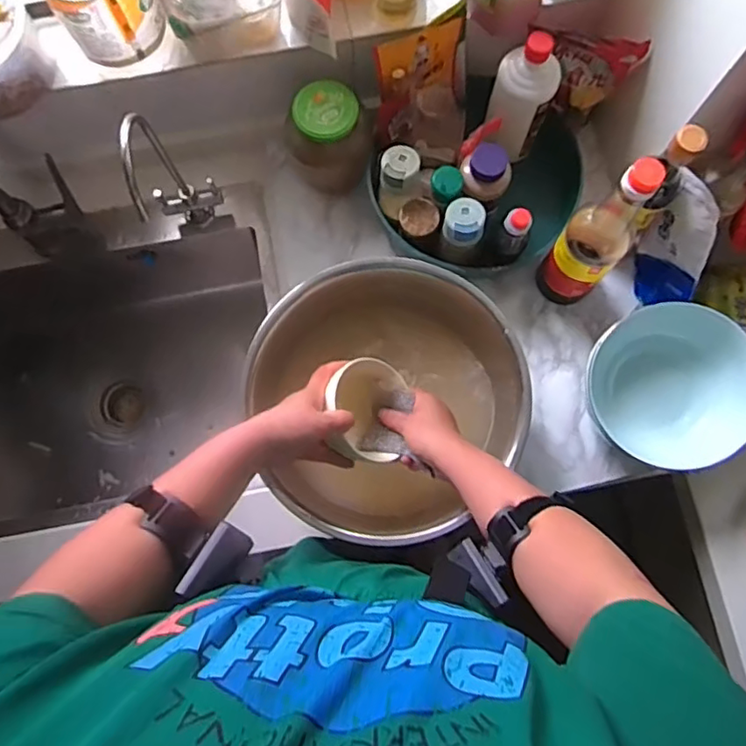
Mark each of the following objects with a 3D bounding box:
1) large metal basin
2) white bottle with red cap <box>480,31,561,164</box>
[{"bbox_3d":[0.010,0.033,0.734,0.315,0.128,0.327,0,77,1],"label":"large metal basin"},{"bbox_3d":[0.187,-0.347,0.750,0.074,0.155,0.062,17,78,5],"label":"white bottle with red cap"}]

